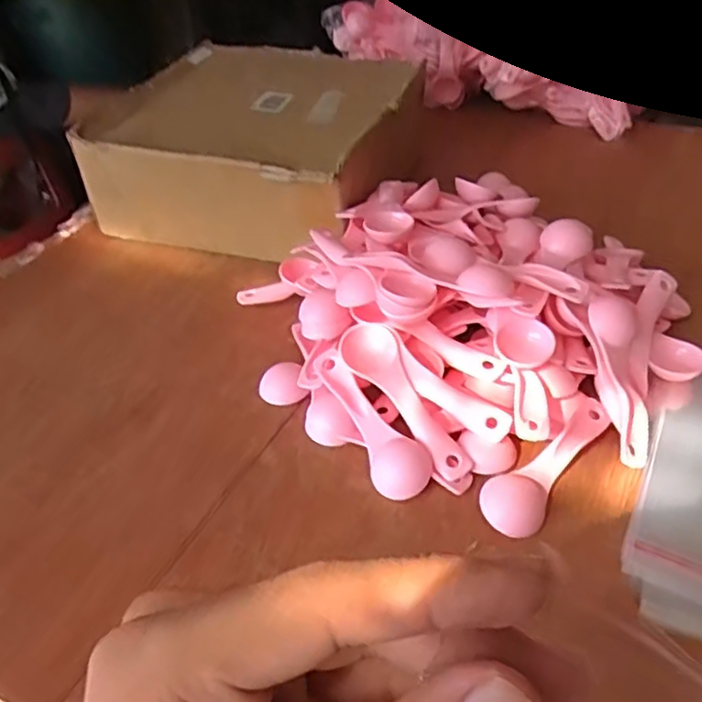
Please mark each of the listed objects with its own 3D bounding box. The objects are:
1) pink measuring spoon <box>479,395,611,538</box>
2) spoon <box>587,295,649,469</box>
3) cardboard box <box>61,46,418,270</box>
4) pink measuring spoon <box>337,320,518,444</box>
[{"bbox_3d":[0.113,0.062,0.387,0.031,0.011,0.110,27,49,32],"label":"pink measuring spoon"},{"bbox_3d":[0.164,0.015,0.410,0.034,0.020,0.113,0,61,6],"label":"spoon"},{"bbox_3d":[-0.088,-0.209,0.679,0.274,0.090,0.277,12,42,19],"label":"cardboard box"},{"bbox_3d":[0.044,0.018,0.408,0.112,0.017,0.027,32,51,18],"label":"pink measuring spoon"}]

